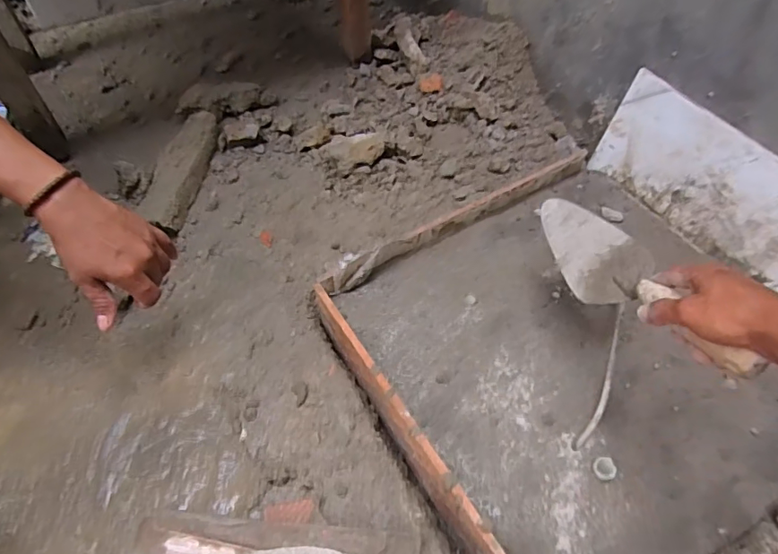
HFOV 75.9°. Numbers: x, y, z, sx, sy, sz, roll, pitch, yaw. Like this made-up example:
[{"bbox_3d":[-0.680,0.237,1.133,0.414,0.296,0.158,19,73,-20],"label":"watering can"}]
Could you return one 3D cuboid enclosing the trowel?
[{"bbox_3d":[0.256,0.007,0.522,0.070,0.061,0.299,-11,34,-11],"label":"trowel"}]

